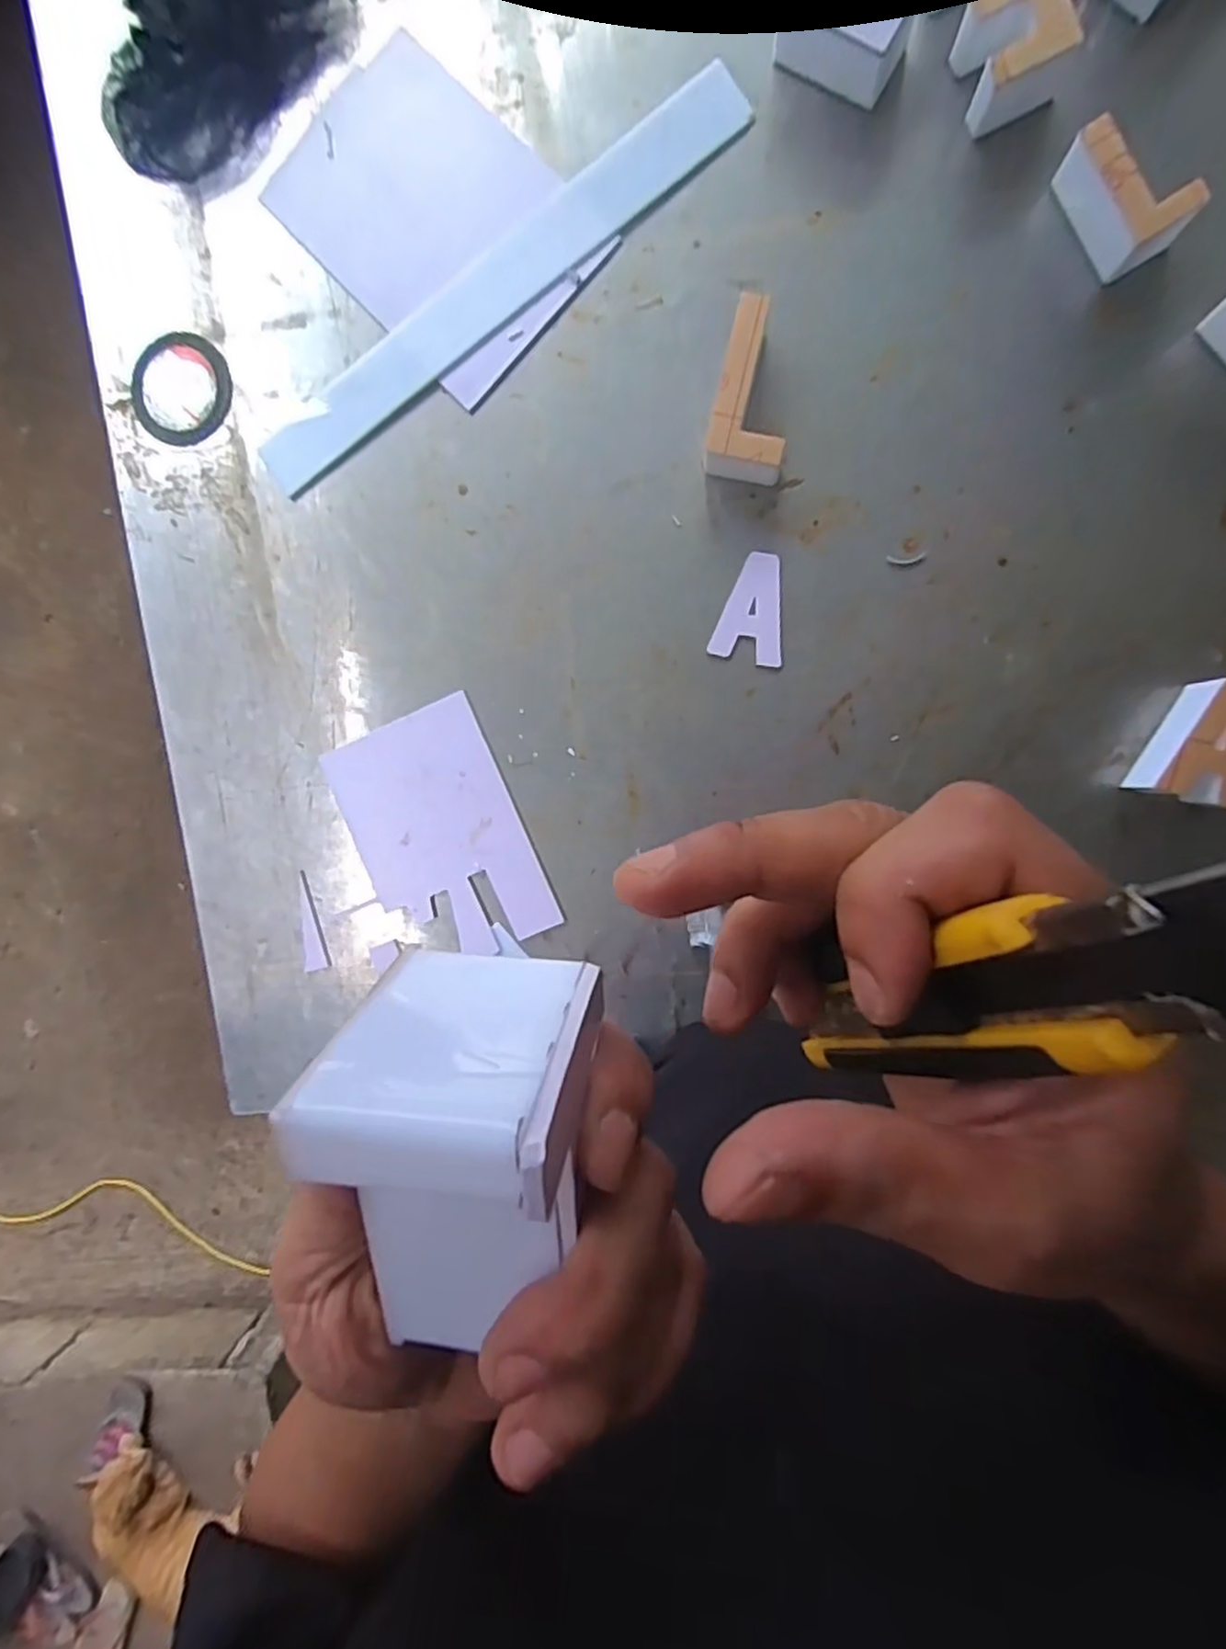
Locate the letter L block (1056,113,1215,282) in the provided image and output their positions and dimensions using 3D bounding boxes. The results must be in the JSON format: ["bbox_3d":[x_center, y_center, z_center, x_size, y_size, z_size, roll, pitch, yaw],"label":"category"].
[{"bbox_3d":[0.345,-0.426,0.483,0.051,0.052,0.087,-31,89,8],"label":"letter L block"}]

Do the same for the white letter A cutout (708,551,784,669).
[{"bbox_3d":[0.112,-0.167,0.553,0.054,0.004,0.082,15,95,6],"label":"white letter A cutout"}]

